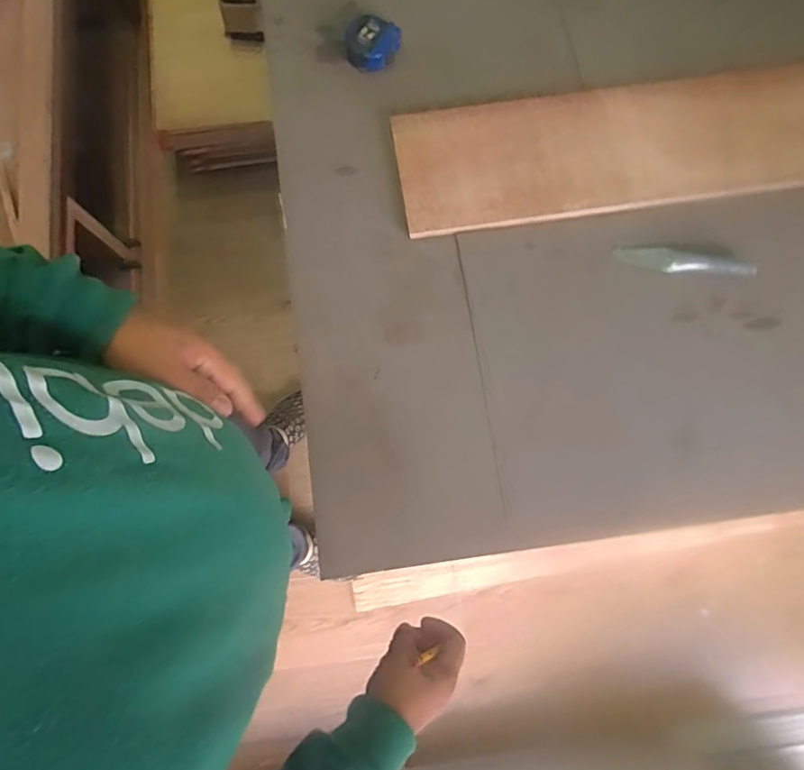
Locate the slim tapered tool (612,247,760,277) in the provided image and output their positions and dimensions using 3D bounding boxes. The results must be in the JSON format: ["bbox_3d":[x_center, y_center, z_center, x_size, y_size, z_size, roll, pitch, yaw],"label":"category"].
[{"bbox_3d":[0.421,-0.187,0.769,0.196,0.021,0.034,10,79,1],"label":"slim tapered tool"}]

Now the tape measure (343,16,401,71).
[{"bbox_3d":[-0.047,-0.537,0.805,0.087,0.040,0.079,8,79,1],"label":"tape measure"}]

